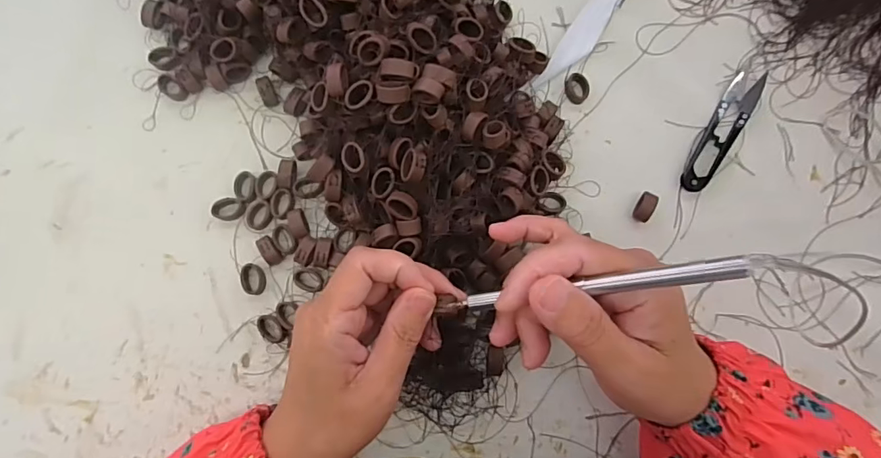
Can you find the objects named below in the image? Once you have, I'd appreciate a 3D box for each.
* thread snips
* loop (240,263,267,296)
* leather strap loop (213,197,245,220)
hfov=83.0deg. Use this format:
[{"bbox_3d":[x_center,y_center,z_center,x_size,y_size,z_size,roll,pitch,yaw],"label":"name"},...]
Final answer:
[{"bbox_3d":[0.204,-0.070,0.359,0.024,0.009,0.096,31,84,3],"label":"thread snips"},{"bbox_3d":[-0.129,0.035,0.344,0.015,0.006,0.022,-13,84,-2],"label":"loop"},{"bbox_3d":[-0.149,-0.014,0.350,0.022,0.004,0.015,-7,83,-2],"label":"leather strap loop"}]

